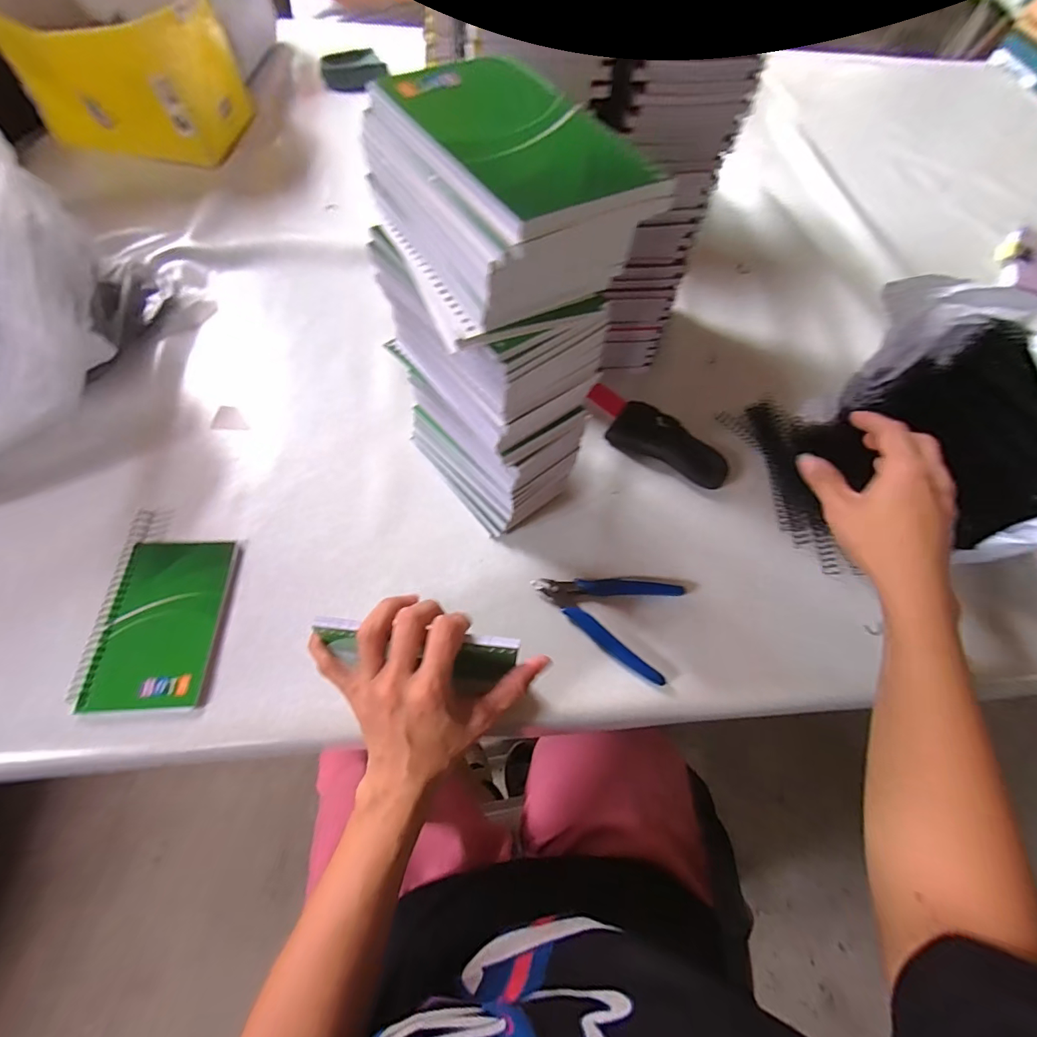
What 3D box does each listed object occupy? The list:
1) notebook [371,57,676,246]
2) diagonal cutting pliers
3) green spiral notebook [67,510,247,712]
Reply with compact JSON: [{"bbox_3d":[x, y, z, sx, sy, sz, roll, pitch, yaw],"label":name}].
[{"bbox_3d":[-0.005,-0.169,0.203,0.085,0.008,0.131,-30,68,-17],"label":"notebook"},{"bbox_3d":[0.072,0.070,0.380,0.117,0.011,0.085,24,64,9],"label":"diagonal cutting pliers"},{"bbox_3d":[-0.276,0.069,0.358,0.086,0.011,0.150,0,63,-4],"label":"green spiral notebook"}]

